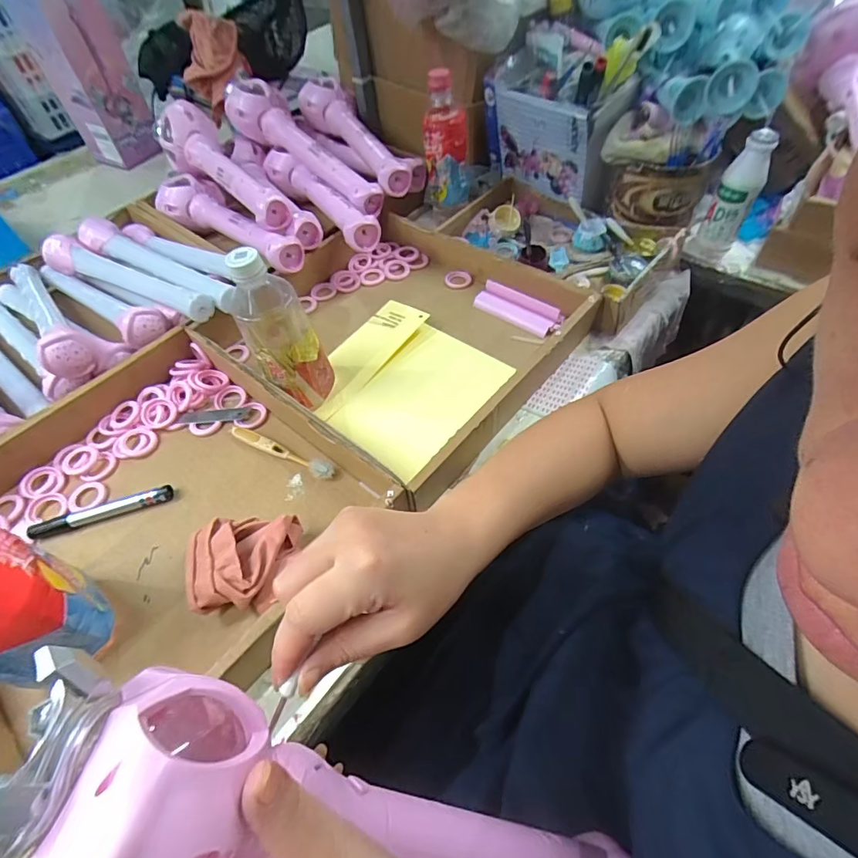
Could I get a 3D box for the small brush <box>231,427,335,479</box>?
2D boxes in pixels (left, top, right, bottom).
[{"bbox_3d":[-0.158,0.023,0.501,0.134,0.009,0.020,22,58,19],"label":"small brush"}]

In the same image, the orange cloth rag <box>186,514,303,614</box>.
[{"bbox_3d":[-0.163,0.118,0.414,0.108,0.045,0.083,-2,54,2],"label":"orange cloth rag"}]

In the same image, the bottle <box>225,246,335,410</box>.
[{"bbox_3d":[-0.155,-0.104,0.488,0.067,0.180,0.077,-22,56,-12],"label":"bottle"}]

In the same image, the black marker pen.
[{"bbox_3d":[-0.333,0.084,0.475,0.136,0.013,0.017,-16,54,-8],"label":"black marker pen"}]

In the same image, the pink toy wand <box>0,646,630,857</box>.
[{"bbox_3d":[-0.021,0.199,0.234,0.346,0.058,0.075,34,51,-26],"label":"pink toy wand"}]

